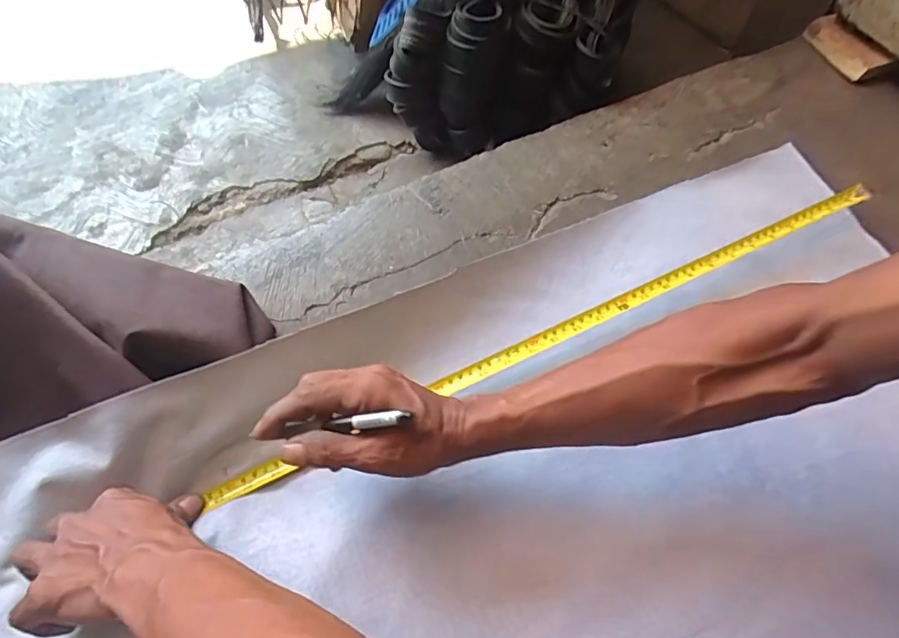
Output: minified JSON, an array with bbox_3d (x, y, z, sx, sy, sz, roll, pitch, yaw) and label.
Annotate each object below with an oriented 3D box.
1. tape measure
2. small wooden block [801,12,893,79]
[{"bbox_3d":[0.113,0.011,0.502,0.704,0.008,0.020,-24,67,-8],"label":"tape measure"},{"bbox_3d":[0.520,-0.362,0.698,0.035,0.030,0.112,-18,66,-9],"label":"small wooden block"}]

